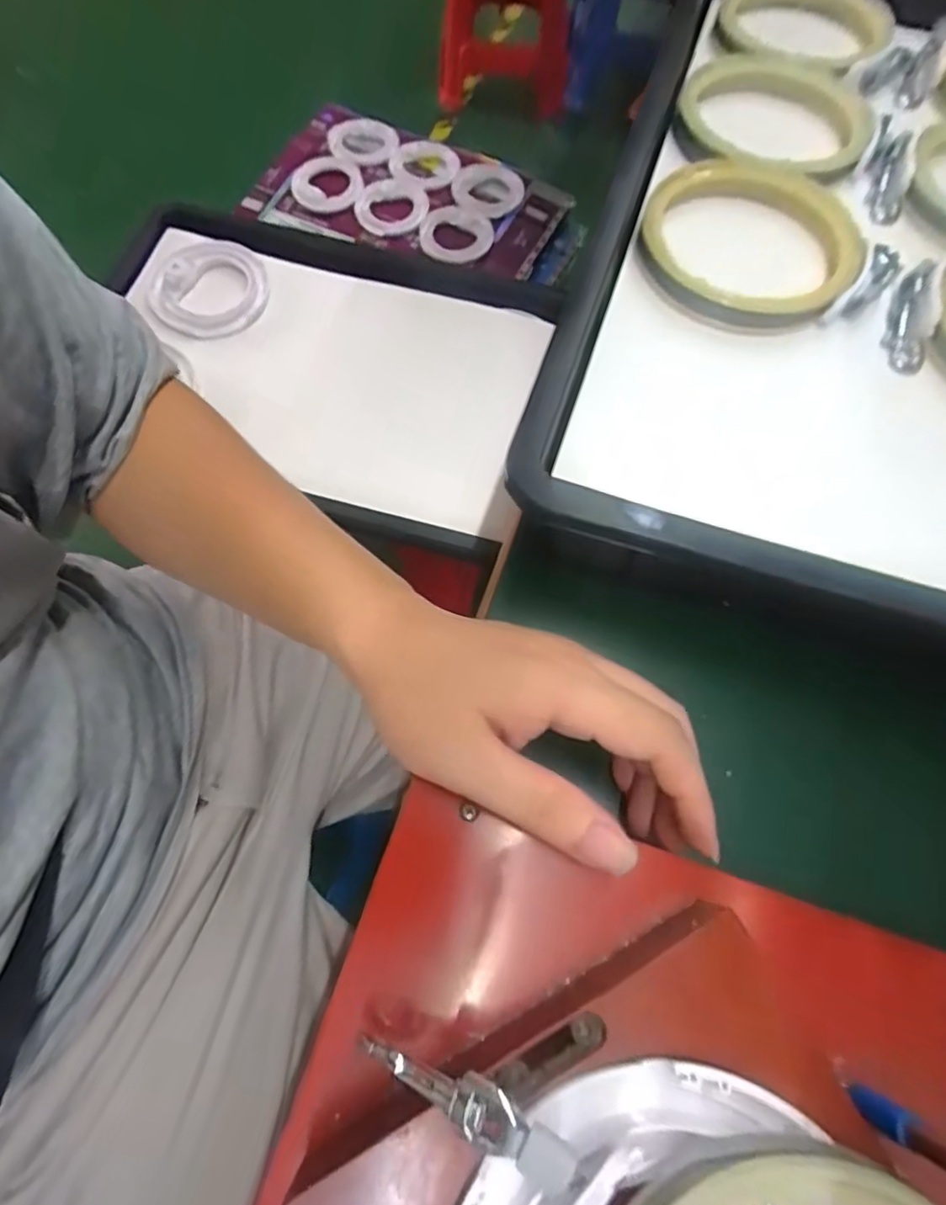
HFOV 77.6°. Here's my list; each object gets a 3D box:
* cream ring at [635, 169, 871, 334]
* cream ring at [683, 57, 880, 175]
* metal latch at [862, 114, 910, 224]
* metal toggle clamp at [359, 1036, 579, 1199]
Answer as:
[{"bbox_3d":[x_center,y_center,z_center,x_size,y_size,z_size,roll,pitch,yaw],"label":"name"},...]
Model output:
[{"bbox_3d":[0.161,-0.211,0.345,0.122,0.020,0.118,1,67,-2],"label":"cream ring"},{"bbox_3d":[0.196,-0.319,0.388,0.120,0.019,0.124,1,67,-2],"label":"cream ring"},{"bbox_3d":[0.267,-0.279,0.380,0.025,0.010,0.078,8,82,1],"label":"metal latch"},{"bbox_3d":[-0.003,0.142,0.168,0.067,0.014,0.017,13,66,24],"label":"metal toggle clamp"}]

